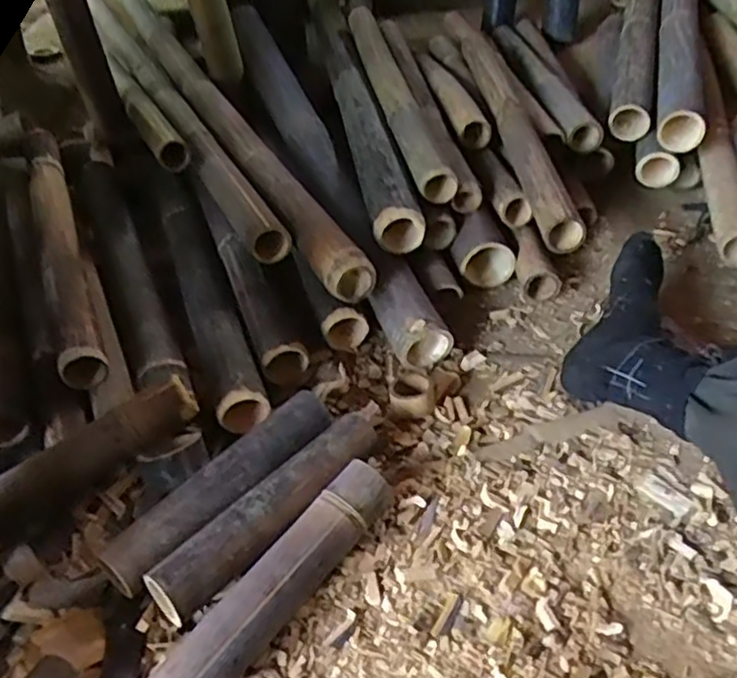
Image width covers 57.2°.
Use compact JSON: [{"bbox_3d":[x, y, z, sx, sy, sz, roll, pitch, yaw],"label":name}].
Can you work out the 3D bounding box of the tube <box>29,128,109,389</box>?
[{"bbox_3d":[-0.456,-0.148,0.985,0.063,0.061,0.618,-20,45,-14],"label":"tube"}]

